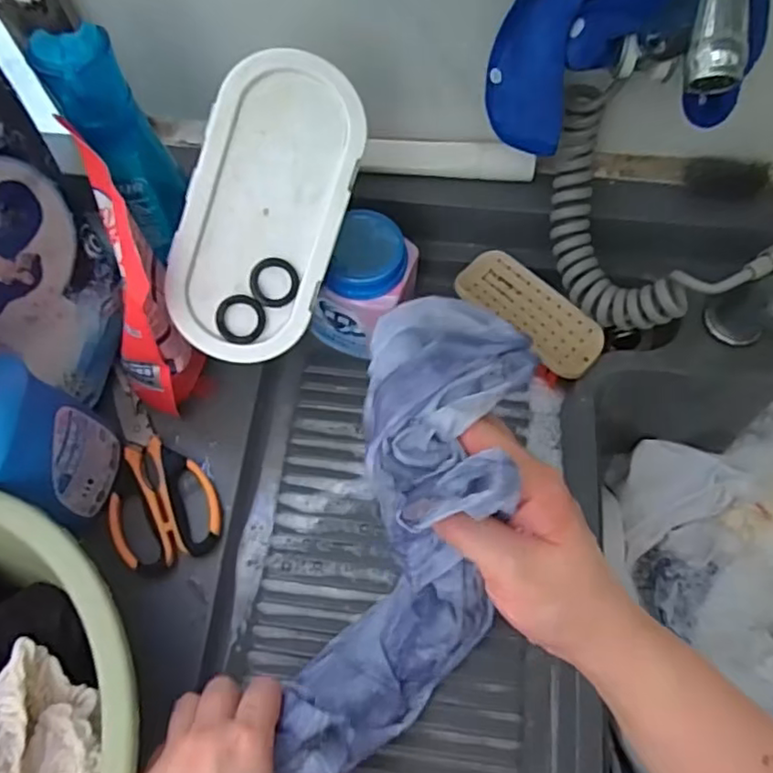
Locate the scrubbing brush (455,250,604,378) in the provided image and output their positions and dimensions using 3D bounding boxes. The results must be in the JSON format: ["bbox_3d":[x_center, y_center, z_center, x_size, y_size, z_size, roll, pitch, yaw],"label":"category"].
[{"bbox_3d":[0.132,-0.064,0.592,0.142,0.040,0.062,41,73,16],"label":"scrubbing brush"}]

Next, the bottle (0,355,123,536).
[{"bbox_3d":[-0.248,0.042,0.446,0.053,0.185,0.082,26,70,11],"label":"bottle"}]

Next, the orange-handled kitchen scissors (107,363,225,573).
[{"bbox_3d":[-0.198,0.065,0.537,0.082,0.022,0.176,-20,68,-7],"label":"orange-handled kitchen scissors"}]

